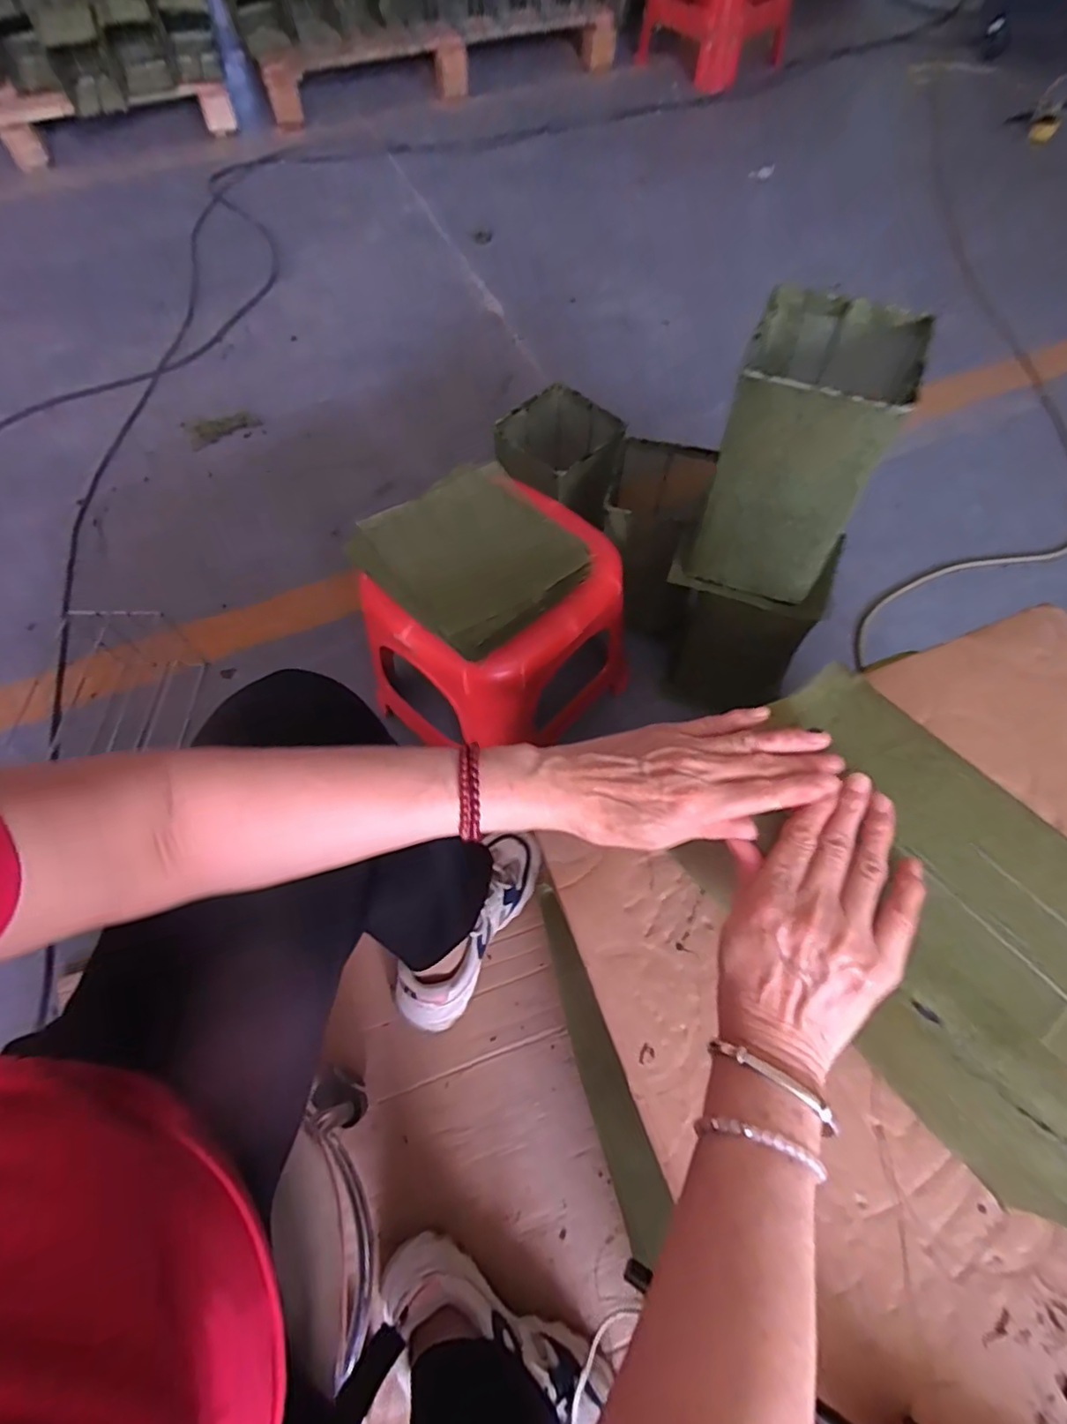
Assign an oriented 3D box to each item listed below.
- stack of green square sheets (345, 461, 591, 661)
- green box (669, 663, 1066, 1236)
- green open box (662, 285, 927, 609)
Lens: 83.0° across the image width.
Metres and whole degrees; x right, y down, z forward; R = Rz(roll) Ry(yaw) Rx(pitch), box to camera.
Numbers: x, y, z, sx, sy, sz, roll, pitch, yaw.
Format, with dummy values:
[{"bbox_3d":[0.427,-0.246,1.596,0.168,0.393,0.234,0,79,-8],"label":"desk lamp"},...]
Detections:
[{"bbox_3d":[-0.070,-0.171,0.654,0.189,0.032,0.202,-41,69,-18],"label":"stack of green square sheets"},{"bbox_3d":[0.230,0.139,0.380,0.157,0.149,0.275,-36,66,-16],"label":"green box"},{"bbox_3d":[0.264,-0.258,0.627,0.145,0.244,0.158,23,66,13],"label":"green open box"}]

